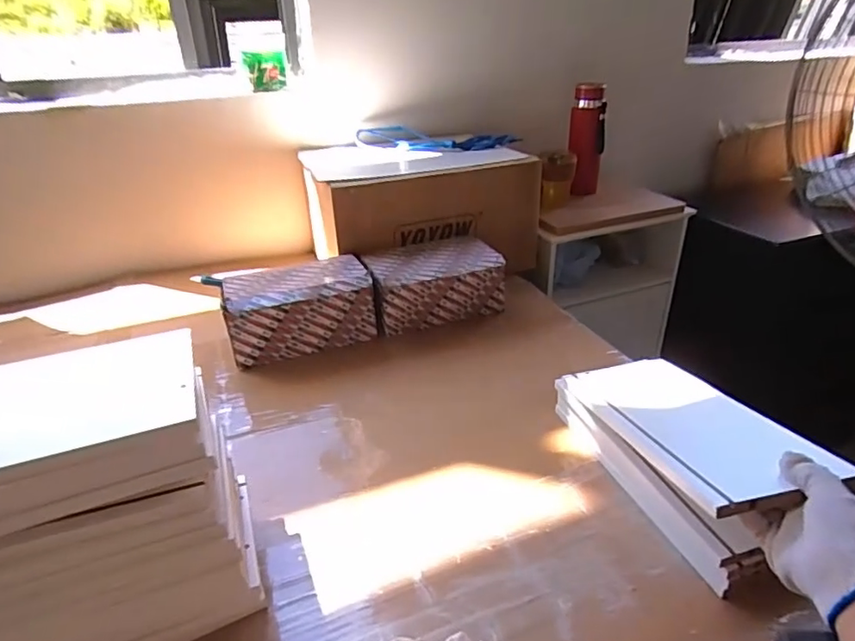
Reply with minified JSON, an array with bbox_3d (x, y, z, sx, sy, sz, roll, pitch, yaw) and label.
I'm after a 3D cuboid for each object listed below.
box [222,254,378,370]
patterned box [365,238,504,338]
[{"bbox_3d":[-0.217,-0.024,0.928,0.239,0.113,0.148,-13,29,-22],"label":"box"},{"bbox_3d":[0.006,-0.071,1.011,0.244,0.109,0.157,-10,28,-18],"label":"patterned box"}]

